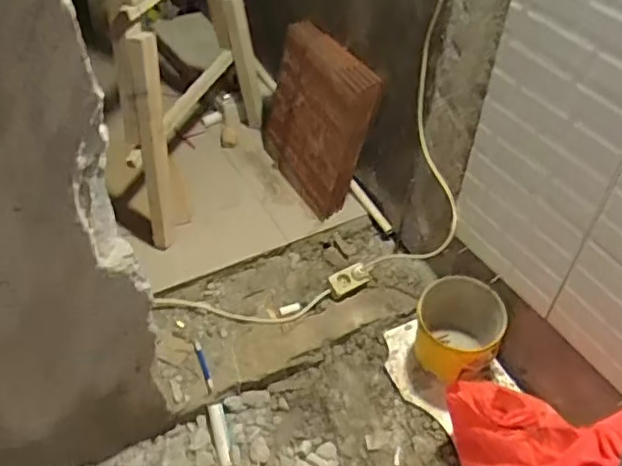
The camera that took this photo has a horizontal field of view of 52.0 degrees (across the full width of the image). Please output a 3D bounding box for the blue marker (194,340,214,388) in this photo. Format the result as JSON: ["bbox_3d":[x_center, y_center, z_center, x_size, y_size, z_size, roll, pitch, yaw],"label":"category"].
[{"bbox_3d":[-0.251,0.304,1.490,0.017,0.016,0.143,-14,48,-16],"label":"blue marker"}]

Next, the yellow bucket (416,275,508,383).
[{"bbox_3d":[0.331,0.236,1.467,0.183,0.209,0.218,7,46,4],"label":"yellow bucket"}]

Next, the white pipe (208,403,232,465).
[{"bbox_3d":[-0.200,0.445,1.406,0.032,0.027,0.134,-11,75,-13],"label":"white pipe"}]

